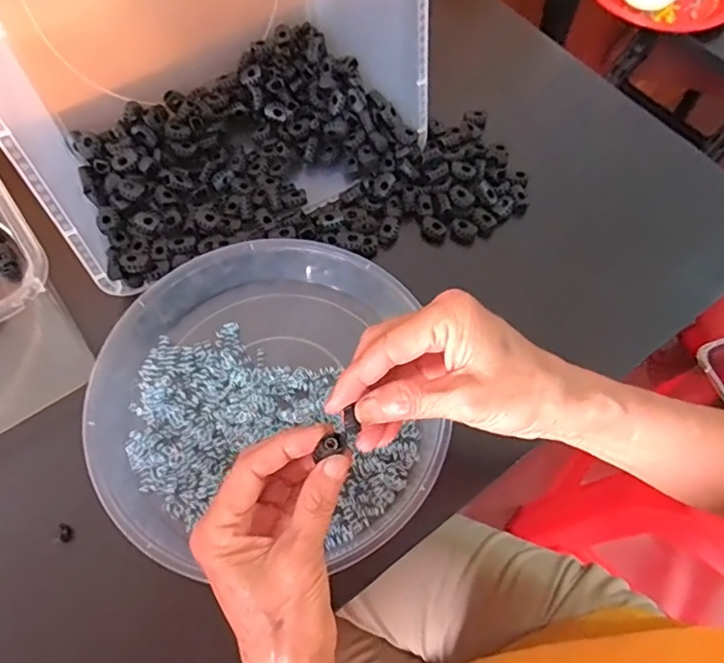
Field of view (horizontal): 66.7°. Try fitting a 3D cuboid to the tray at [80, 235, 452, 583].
[{"bbox_3d":[-0.061,0.046,0.384,0.231,0.041,0.234,1,64,-1],"label":"tray"}]

